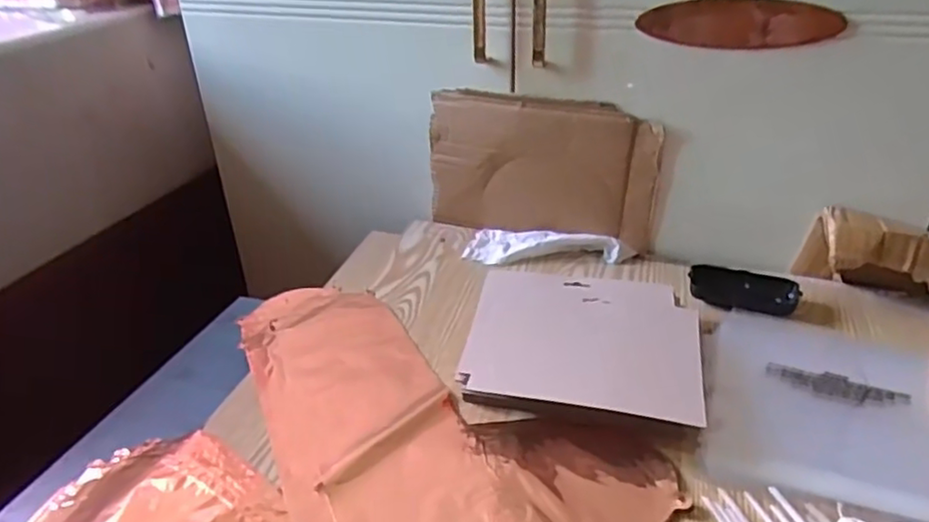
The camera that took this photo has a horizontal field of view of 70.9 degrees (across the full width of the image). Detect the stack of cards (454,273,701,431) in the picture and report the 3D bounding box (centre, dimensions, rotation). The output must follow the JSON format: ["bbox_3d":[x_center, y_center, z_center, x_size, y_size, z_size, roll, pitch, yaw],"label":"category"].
[{"bbox_3d":[0.110,0.080,0.608,0.204,0.039,0.180,7,31,14],"label":"stack of cards"}]

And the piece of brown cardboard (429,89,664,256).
[{"bbox_3d":[0.091,-0.107,0.791,0.275,0.183,0.017,9,31,17],"label":"piece of brown cardboard"}]

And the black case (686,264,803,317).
[{"bbox_3d":[0.299,0.033,0.701,0.109,0.023,0.056,6,31,13],"label":"black case"}]

